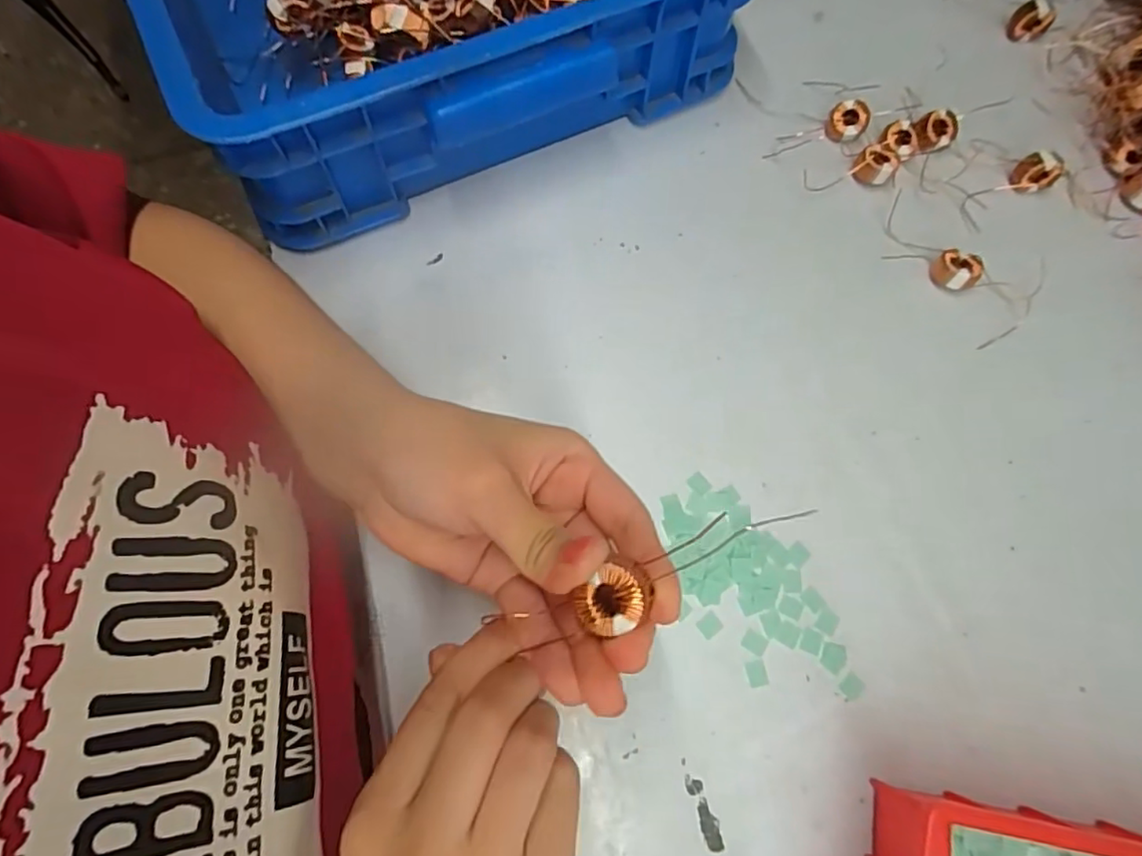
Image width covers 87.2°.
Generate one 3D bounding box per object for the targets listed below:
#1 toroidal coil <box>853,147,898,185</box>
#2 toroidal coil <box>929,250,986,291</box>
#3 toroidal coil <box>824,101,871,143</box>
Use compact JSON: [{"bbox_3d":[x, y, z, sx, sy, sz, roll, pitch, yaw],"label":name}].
[{"bbox_3d":[0.194,-0.167,0.383,0.024,0.011,0.024,0,74,-1],"label":"toroidal coil"},{"bbox_3d":[0.234,-0.095,0.365,0.026,0.013,0.021,29,75,7],"label":"toroidal coil"},{"bbox_3d":[0.181,-0.201,0.392,0.025,0.015,0.023,0,74,-1],"label":"toroidal coil"}]

